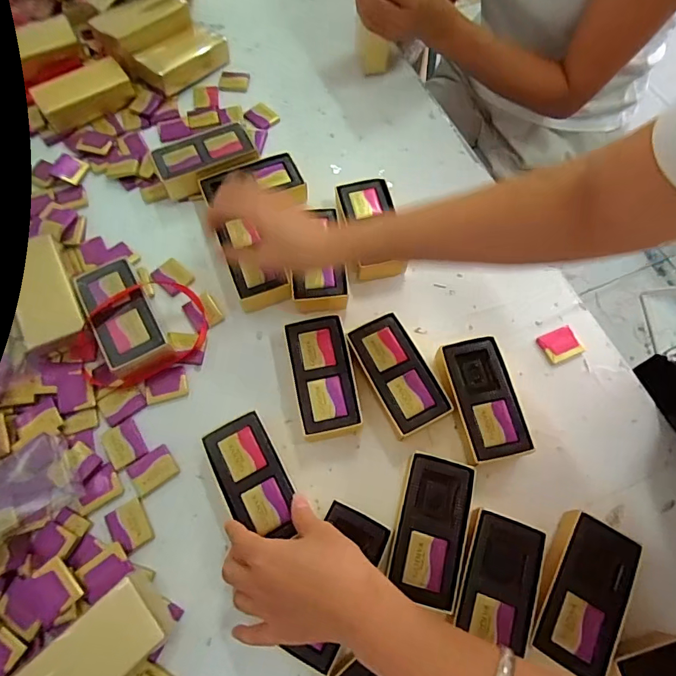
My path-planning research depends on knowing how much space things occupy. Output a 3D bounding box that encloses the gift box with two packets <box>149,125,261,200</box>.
[{"bbox_3d":[-0.157,-0.210,0.523,0.113,0.035,0.060,-21,69,-11],"label":"gift box with two packets"}]

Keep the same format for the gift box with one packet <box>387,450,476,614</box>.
[{"bbox_3d":[0.079,0.162,0.378,0.057,0.032,0.112,16,67,5],"label":"gift box with one packet"}]

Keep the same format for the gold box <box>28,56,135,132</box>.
[{"bbox_3d":[-0.329,-0.317,0.567,0.114,0.034,0.055,-27,71,-13],"label":"gold box"}]

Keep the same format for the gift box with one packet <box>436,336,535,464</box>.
[{"bbox_3d":[0.137,0.059,0.420,0.061,0.032,0.113,-14,68,-8],"label":"gift box with one packet"}]

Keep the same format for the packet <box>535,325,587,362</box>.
[{"bbox_3d":[0.233,0.007,0.459,0.039,0.006,0.032,-21,69,-11],"label":"packet"}]

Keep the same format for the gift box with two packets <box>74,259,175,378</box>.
[{"bbox_3d":[-0.215,-0.020,0.442,0.053,0.035,0.116,-29,71,-13],"label":"gift box with two packets"}]

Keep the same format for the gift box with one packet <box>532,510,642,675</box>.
[{"bbox_3d":[0.198,0.207,0.360,0.063,0.032,0.112,28,69,9],"label":"gift box with one packet"}]

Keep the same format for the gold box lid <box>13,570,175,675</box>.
[{"bbox_3d":[-0.188,0.242,0.328,0.113,0.034,0.054,-40,74,-17],"label":"gold box lid"}]

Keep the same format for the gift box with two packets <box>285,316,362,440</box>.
[{"bbox_3d":[-0.015,0.039,0.429,0.056,0.032,0.116,-9,68,-6],"label":"gift box with two packets"}]

